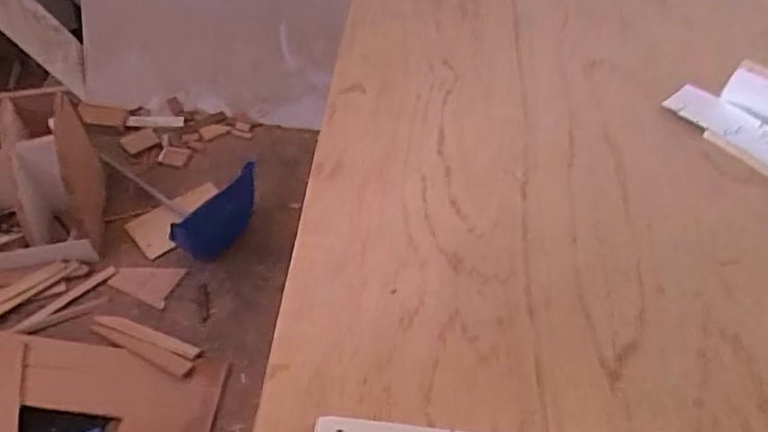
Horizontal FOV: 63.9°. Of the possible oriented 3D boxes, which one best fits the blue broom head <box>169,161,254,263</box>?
[{"bbox_3d":[-0.403,-0.005,1.578,0.273,0.045,0.138,-41,84,1],"label":"blue broom head"}]

